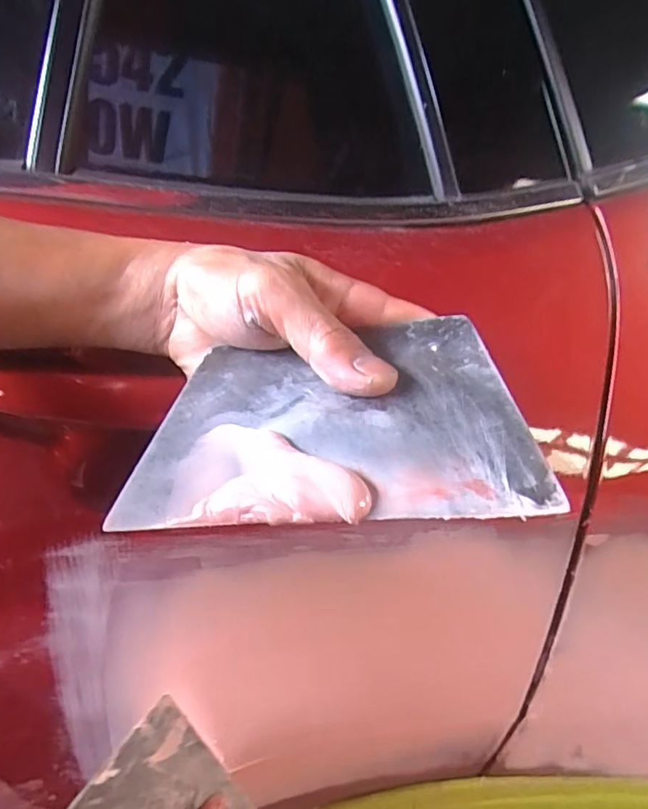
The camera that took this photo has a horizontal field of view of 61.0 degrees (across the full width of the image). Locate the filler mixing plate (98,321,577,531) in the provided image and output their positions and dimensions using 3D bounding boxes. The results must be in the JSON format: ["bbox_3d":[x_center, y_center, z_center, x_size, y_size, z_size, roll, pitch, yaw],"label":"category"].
[{"bbox_3d":[0.002,0.003,0.199,0.134,0.007,0.089,-5,43,9],"label":"filler mixing plate"}]

